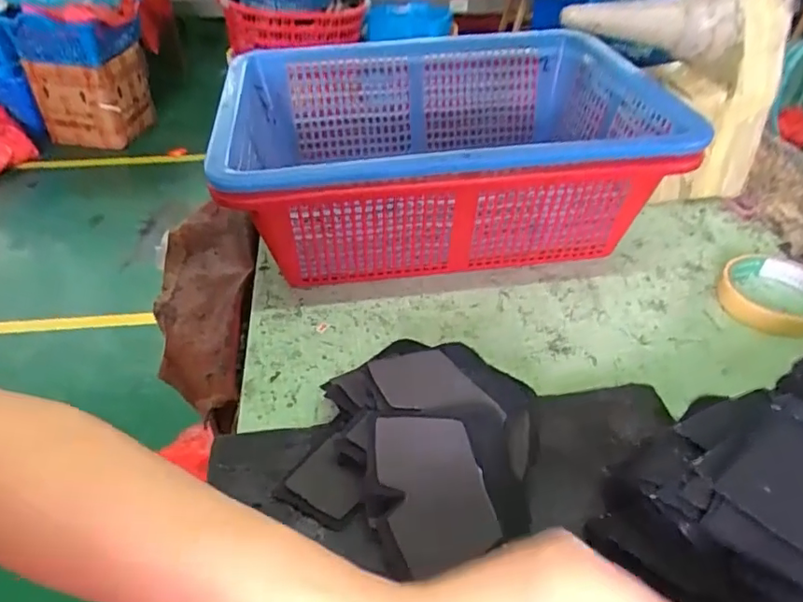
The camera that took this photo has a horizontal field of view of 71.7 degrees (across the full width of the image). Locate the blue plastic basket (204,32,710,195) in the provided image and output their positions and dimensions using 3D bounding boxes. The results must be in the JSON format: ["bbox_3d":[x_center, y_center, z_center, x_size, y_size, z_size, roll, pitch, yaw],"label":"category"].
[{"bbox_3d":[0.031,-0.169,0.557,0.387,0.115,0.321,-4,41,-7],"label":"blue plastic basket"}]

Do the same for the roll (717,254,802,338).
[{"bbox_3d":[0.332,-0.011,0.491,0.087,0.022,0.088,1,41,-1],"label":"roll"}]

